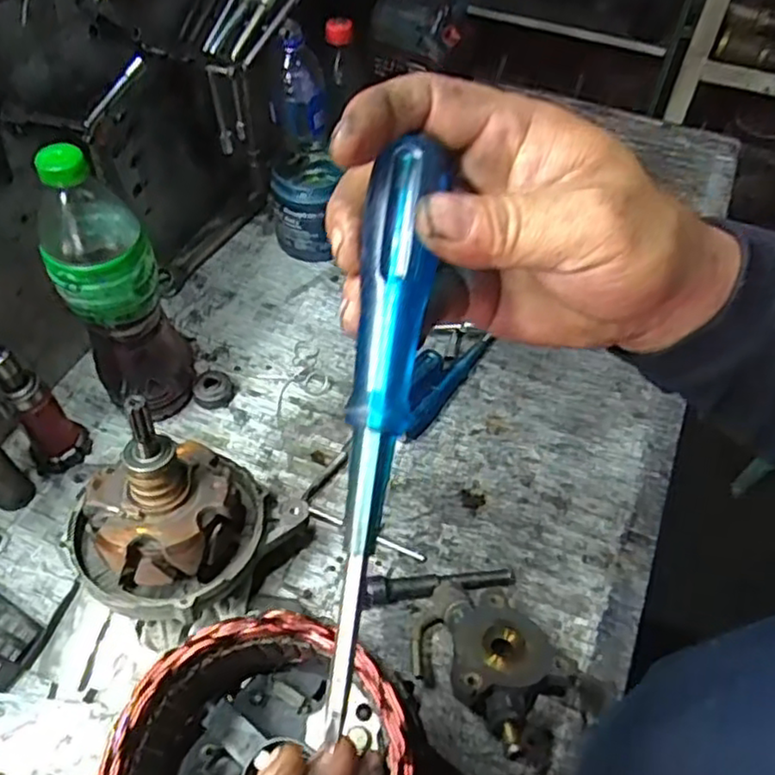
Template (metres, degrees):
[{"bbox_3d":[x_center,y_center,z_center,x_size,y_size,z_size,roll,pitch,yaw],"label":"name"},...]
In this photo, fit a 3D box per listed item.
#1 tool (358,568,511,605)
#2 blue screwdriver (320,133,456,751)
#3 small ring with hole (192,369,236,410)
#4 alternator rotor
[{"bbox_3d":[0.042,0.157,0.549,0.123,0.019,0.024,-7,53,-7],"label":"tool"},{"bbox_3d":[-0.003,0.008,0.220,0.024,0.022,0.191,7,79,4],"label":"blue screwdriver"},{"bbox_3d":[-0.169,0.001,0.658,0.035,0.016,0.036,1,52,-1],"label":"small ring with hole"},{"bbox_3d":[-0.160,0.068,0.457,0.096,0.126,0.091,-17,55,-15],"label":"alternator rotor"}]

